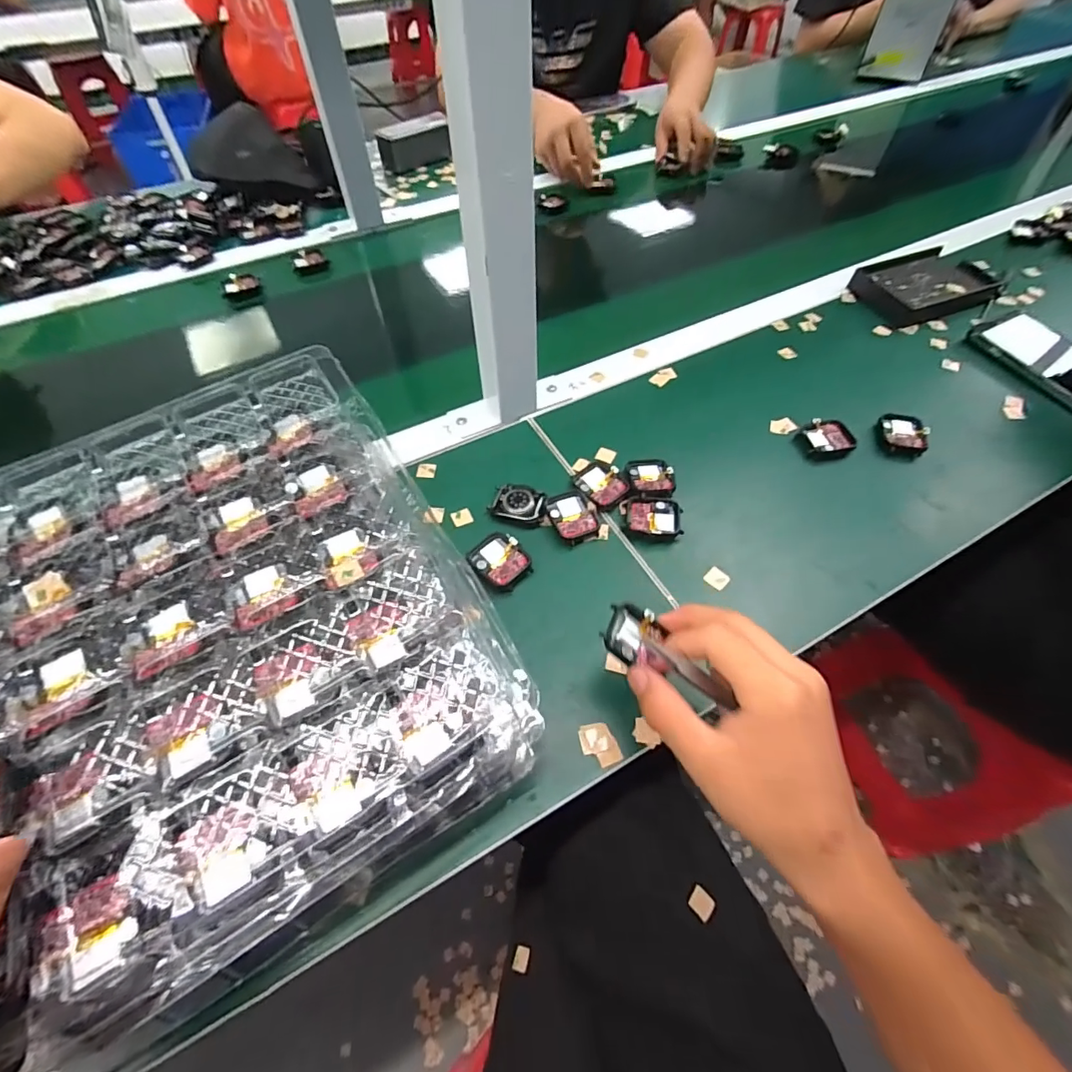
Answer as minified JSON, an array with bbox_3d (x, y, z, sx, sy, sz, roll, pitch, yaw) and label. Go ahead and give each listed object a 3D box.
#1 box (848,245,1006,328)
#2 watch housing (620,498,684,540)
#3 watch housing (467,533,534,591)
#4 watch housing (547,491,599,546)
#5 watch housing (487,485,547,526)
[{"bbox_3d":[0.459,-0.298,0.587,0.166,0.023,0.101,-16,57,-10],"label":"box"},{"bbox_3d":[0.095,-0.015,0.406,0.047,0.008,0.036,-1,55,0],"label":"watch housing"},{"bbox_3d":[-0.027,0.020,0.384,0.037,0.010,0.046,-37,63,-22],"label":"watch housing"},{"bbox_3d":[0.029,-0.017,0.407,0.033,0.012,0.044,-23,58,-14],"label":"watch housing"},{"bbox_3d":[-0.014,-0.027,0.416,0.045,0.013,0.031,11,56,8],"label":"watch housing"}]

